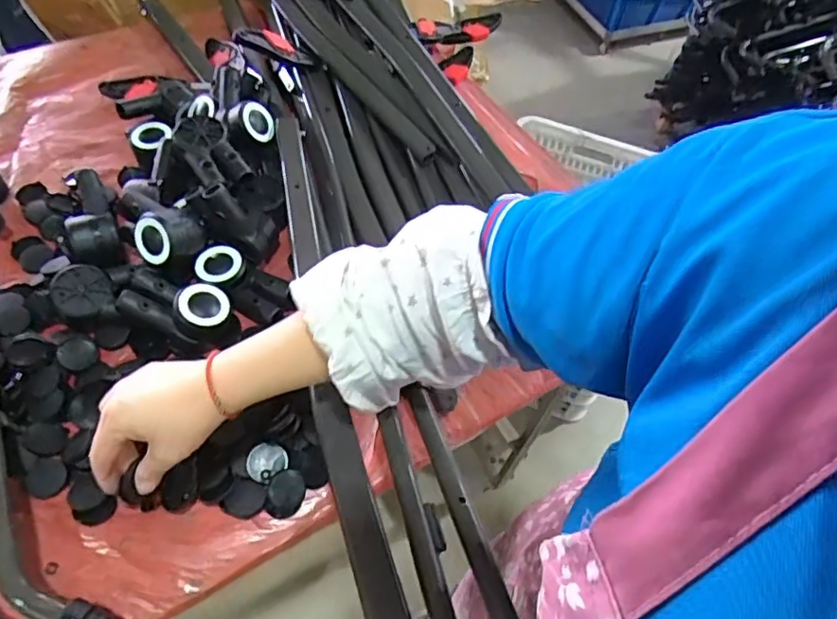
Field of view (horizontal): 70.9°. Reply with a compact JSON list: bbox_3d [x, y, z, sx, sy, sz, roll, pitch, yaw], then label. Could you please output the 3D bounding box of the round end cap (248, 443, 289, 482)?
[{"bbox_3d":[-0.140,0.142,0.545,0.034,0.011,0.033,2,56,-3],"label":"round end cap"}]

